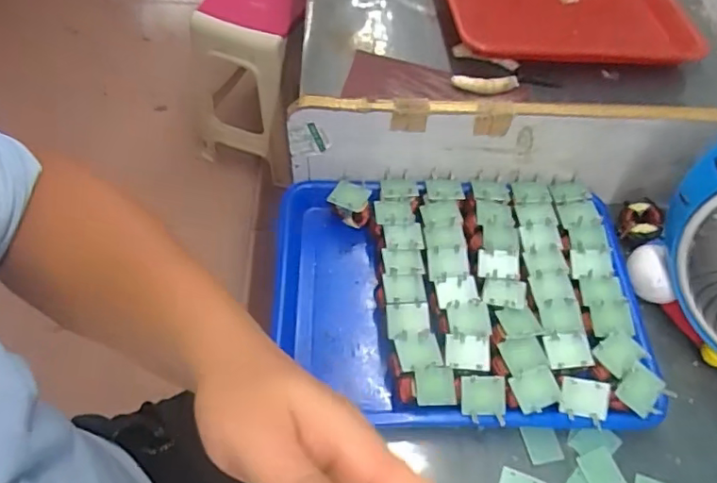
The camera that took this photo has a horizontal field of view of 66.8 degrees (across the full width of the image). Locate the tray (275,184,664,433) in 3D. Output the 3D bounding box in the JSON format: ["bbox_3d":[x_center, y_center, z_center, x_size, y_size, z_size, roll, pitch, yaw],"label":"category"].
[{"bbox_3d":[0.083,0.050,0.508,0.319,0.066,0.243,1,56,-2],"label":"tray"}]

